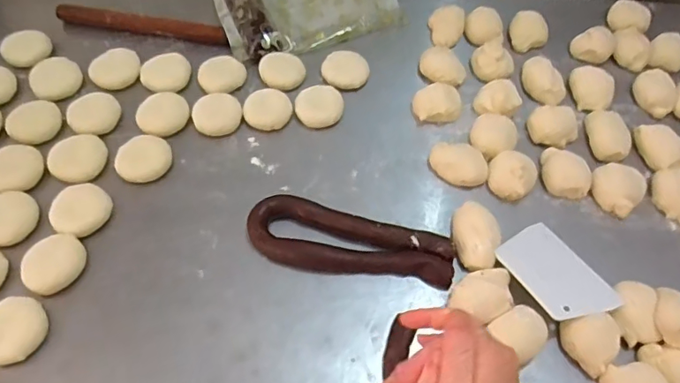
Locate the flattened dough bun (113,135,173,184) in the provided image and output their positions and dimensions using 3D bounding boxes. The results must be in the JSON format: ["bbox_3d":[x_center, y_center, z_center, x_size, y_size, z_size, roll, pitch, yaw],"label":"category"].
[{"bbox_3d":[-0.255,-0.044,0.679,0.068,0.019,0.072,1,57,-1],"label":"flattened dough bun"}]

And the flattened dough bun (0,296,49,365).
[{"bbox_3d":[-0.347,0.143,0.547,0.072,0.016,0.067,1,57,-1],"label":"flattened dough bun"}]

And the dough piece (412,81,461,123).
[{"bbox_3d":[0.137,-0.123,0.740,0.065,0.034,0.052,-2,57,-2],"label":"dough piece"}]

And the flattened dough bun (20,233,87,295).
[{"bbox_3d":[-0.325,0.080,0.593,0.069,0.014,0.066,1,57,-1],"label":"flattened dough bun"}]

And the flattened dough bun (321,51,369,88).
[{"bbox_3d":[0.009,-0.179,0.776,0.069,0.019,0.066,-2,57,-3],"label":"flattened dough bun"}]

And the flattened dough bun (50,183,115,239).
[{"bbox_3d":[-0.313,0.022,0.632,0.066,0.015,0.069,1,57,-1],"label":"flattened dough bun"}]

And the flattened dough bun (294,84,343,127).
[{"bbox_3d":[-0.029,-0.120,0.733,0.066,0.018,0.064,1,57,-1],"label":"flattened dough bun"}]

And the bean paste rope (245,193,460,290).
[{"bbox_3d":[0.011,0.065,0.616,0.241,0.024,0.080,14,58,8],"label":"bean paste rope"}]

